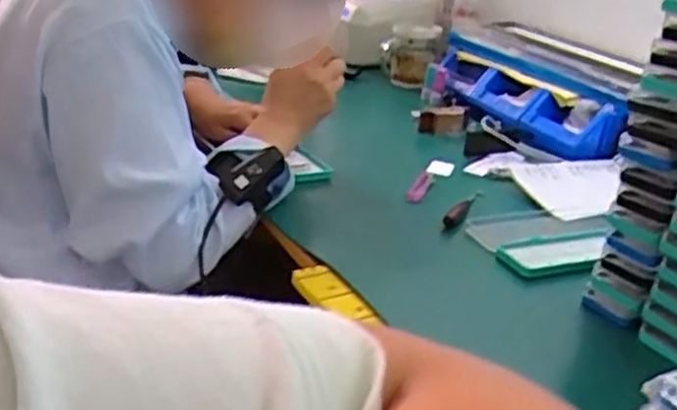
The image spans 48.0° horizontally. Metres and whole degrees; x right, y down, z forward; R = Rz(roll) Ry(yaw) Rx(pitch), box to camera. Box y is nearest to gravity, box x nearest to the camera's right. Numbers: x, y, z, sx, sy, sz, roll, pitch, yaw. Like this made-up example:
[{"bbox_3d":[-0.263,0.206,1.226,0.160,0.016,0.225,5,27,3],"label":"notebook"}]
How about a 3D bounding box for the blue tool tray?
[{"bbox_3d":[0.272,-0.166,1.169,0.154,0.102,0.356,0,22,-12],"label":"blue tool tray"}]

